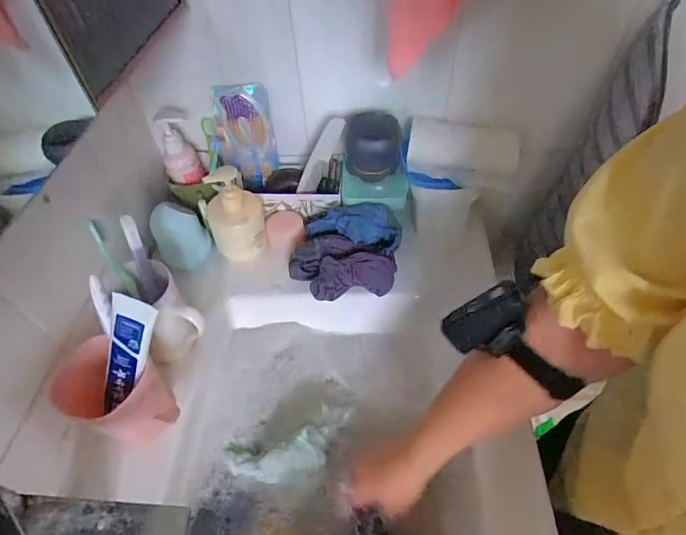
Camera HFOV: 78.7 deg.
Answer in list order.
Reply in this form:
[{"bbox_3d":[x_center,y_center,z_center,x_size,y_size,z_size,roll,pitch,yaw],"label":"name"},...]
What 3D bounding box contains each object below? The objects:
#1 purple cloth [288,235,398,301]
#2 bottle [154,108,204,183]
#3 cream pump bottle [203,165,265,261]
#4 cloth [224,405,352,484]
[{"bbox_3d":[-0.002,0.000,0.566,0.135,0.050,0.079,-8,50,-4],"label":"purple cloth"},{"bbox_3d":[-0.238,-0.177,0.596,0.050,0.101,0.053,-21,52,-14],"label":"bottle"},{"bbox_3d":[-0.147,-0.077,0.579,0.065,0.119,0.064,-6,50,-2],"label":"cream pump bottle"},{"bbox_3d":[-0.059,0.216,0.506,0.152,0.017,0.064,-20,52,-13],"label":"cloth"}]

